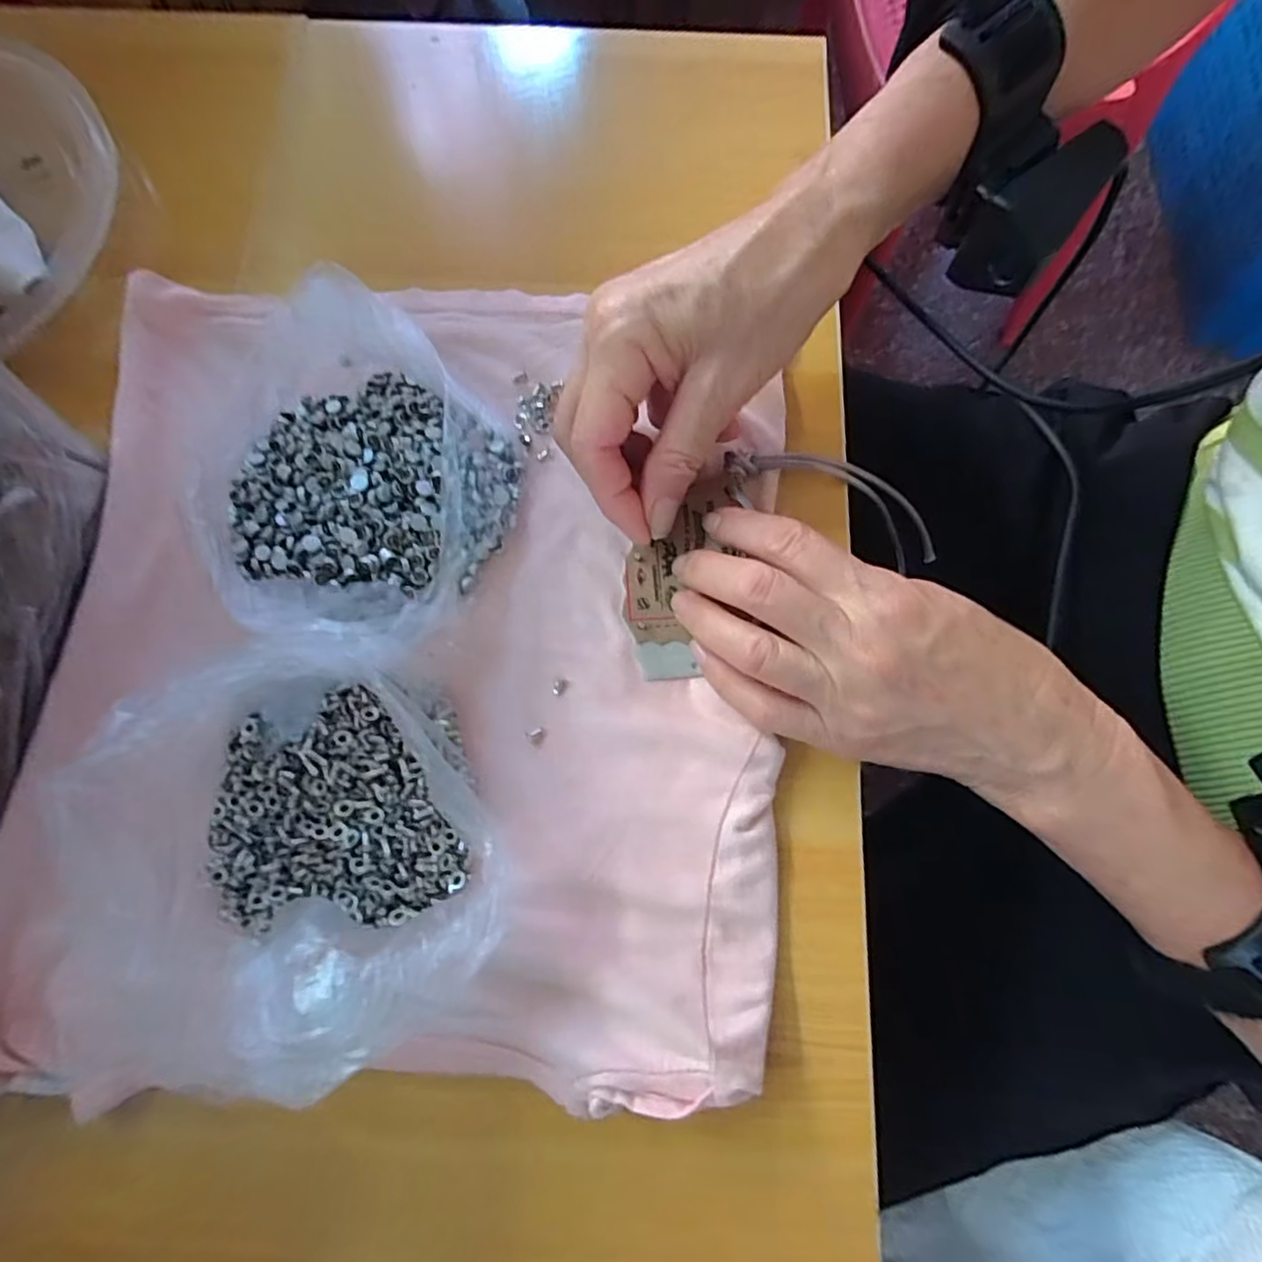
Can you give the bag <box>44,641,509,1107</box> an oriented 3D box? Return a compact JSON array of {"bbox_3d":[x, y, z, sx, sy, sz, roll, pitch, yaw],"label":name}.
[{"bbox_3d":[-0.111,0.074,0.200,0.140,0.053,0.134,16,75,4],"label":"bag"}]

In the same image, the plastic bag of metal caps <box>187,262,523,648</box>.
[{"bbox_3d":[-0.120,-0.067,0.248,0.147,0.039,0.129,37,77,9],"label":"plastic bag of metal caps"}]

